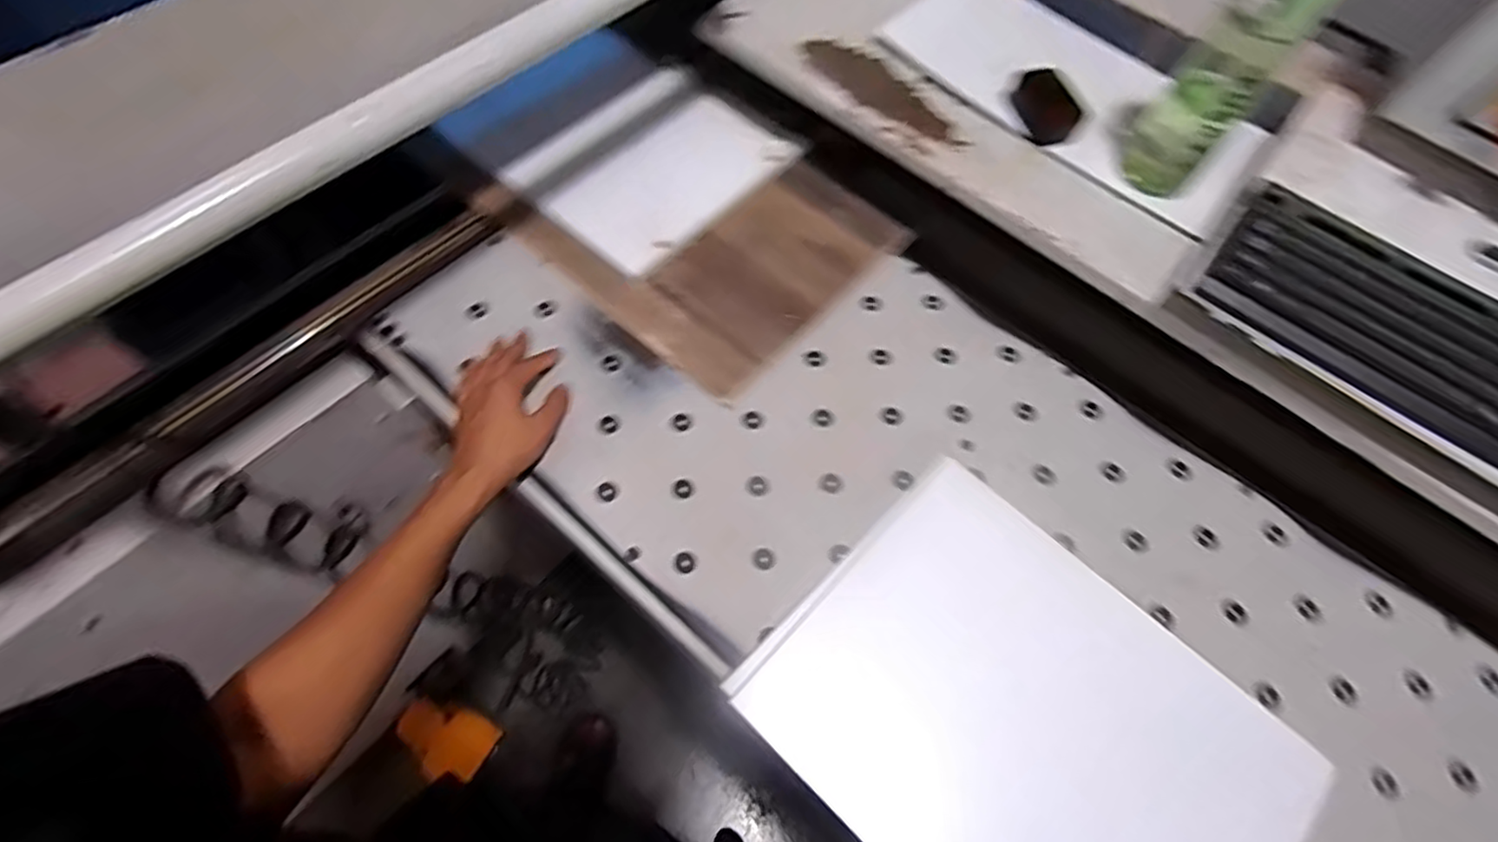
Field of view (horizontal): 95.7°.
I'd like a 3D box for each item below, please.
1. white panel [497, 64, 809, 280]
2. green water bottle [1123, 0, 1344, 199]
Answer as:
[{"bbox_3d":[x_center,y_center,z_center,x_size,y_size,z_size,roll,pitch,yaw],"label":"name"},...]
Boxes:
[{"bbox_3d":[-0.109,-0.313,0.820,0.230,0.018,0.291,40,70,14],"label":"white panel"},{"bbox_3d":[0.412,-0.295,0.602,0.075,0.239,0.060,35,66,15],"label":"green water bottle"}]

